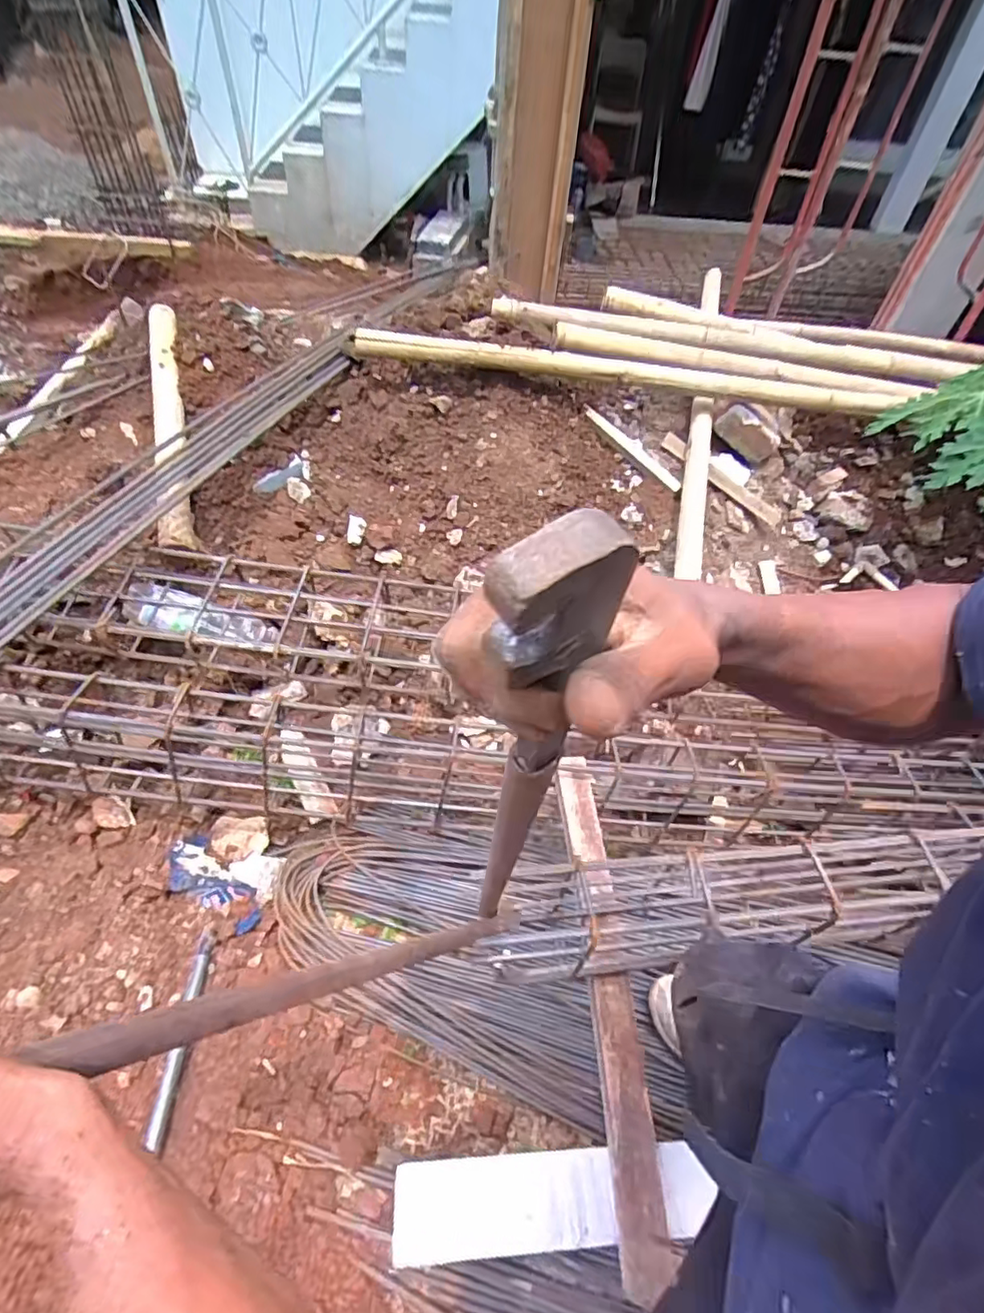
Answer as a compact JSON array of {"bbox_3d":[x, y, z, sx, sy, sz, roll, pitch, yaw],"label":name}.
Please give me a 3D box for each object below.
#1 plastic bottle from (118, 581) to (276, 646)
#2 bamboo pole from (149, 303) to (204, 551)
[{"bbox_3d":[-0.629,-0.082,1.334,0.307,0.068,0.085,16,45,-32],"label":"plastic bottle"},{"bbox_3d":[-0.787,-0.569,1.481,0.079,0.064,0.734,-11,71,-12],"label":"bamboo pole"}]

